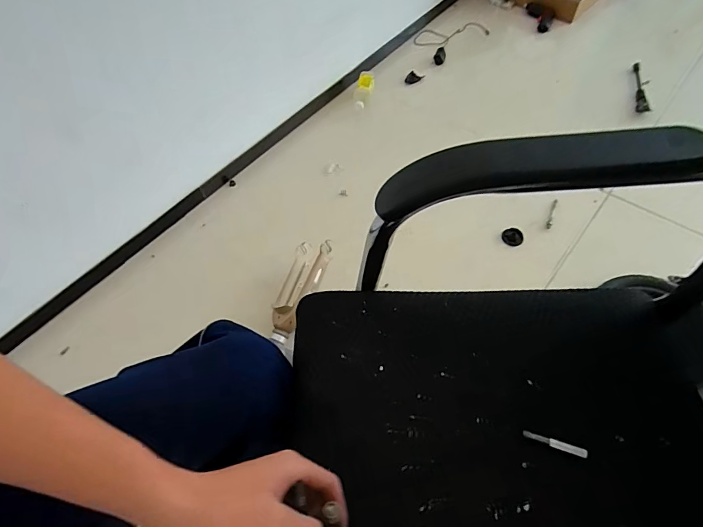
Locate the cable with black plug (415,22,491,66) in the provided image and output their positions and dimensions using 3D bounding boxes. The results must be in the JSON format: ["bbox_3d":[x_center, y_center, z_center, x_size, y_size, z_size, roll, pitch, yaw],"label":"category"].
[{"bbox_3d":[0.374,-0.895,1.610,0.321,0.038,0.200,-42,64,-19],"label":"cable with black plug"}]

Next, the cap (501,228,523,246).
[{"bbox_3d":[0.428,-0.071,1.085,0.052,0.007,0.053,-2,58,3],"label":"cap"}]

